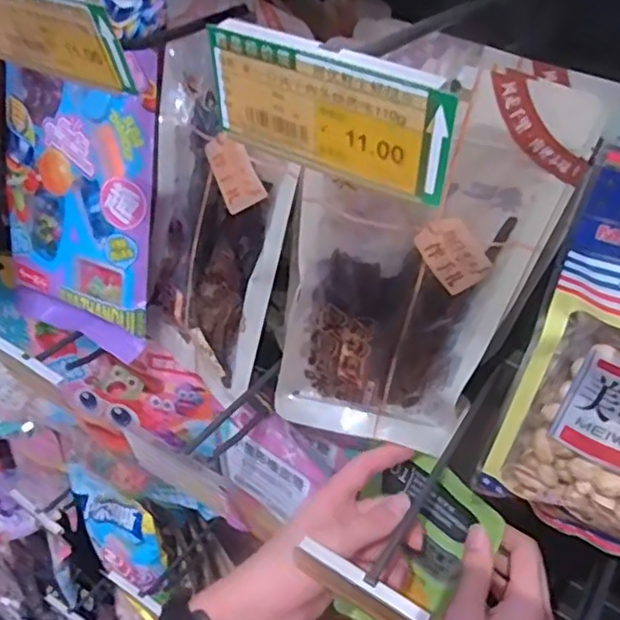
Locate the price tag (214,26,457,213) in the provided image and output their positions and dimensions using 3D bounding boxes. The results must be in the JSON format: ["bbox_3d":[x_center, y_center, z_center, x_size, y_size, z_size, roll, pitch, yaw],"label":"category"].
[{"bbox_3d":[0.005,-0.064,0.216,0.089,0.042,0.005,24,45,20],"label":"price tag"}]

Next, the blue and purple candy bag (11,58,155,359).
[{"bbox_3d":[-0.176,-0.080,0.496,0.135,0.215,0.018,18,24,23],"label":"blue and purple candy bag"}]

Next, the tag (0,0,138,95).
[{"bbox_3d":[-0.113,-0.118,0.278,0.082,0.045,0.006,21,58,23],"label":"tag"}]

